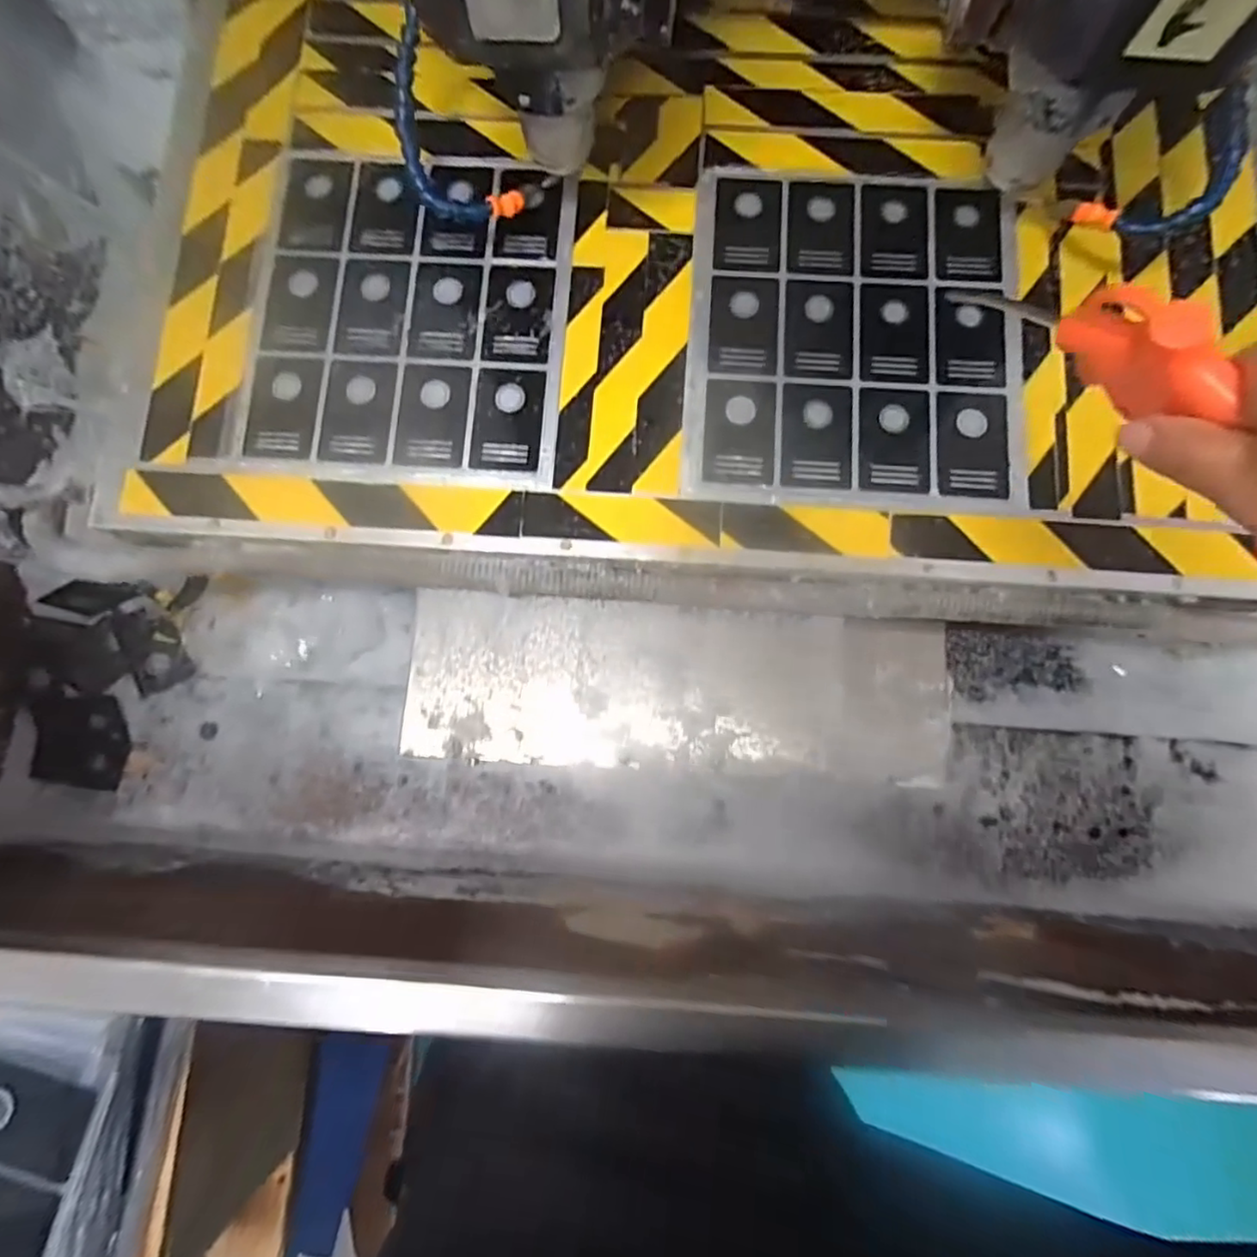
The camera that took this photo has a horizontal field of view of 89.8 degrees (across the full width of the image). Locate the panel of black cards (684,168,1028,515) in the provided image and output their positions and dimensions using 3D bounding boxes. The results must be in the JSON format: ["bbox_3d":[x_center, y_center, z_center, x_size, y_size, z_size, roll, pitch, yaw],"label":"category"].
[{"bbox_3d":[0.195,-0.252,0.542,0.276,0.006,0.301,3,82,2],"label":"panel of black cards"}]

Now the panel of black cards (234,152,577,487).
[{"bbox_3d":[-0.188,-0.280,0.550,0.267,0.008,0.298,5,82,2],"label":"panel of black cards"}]

